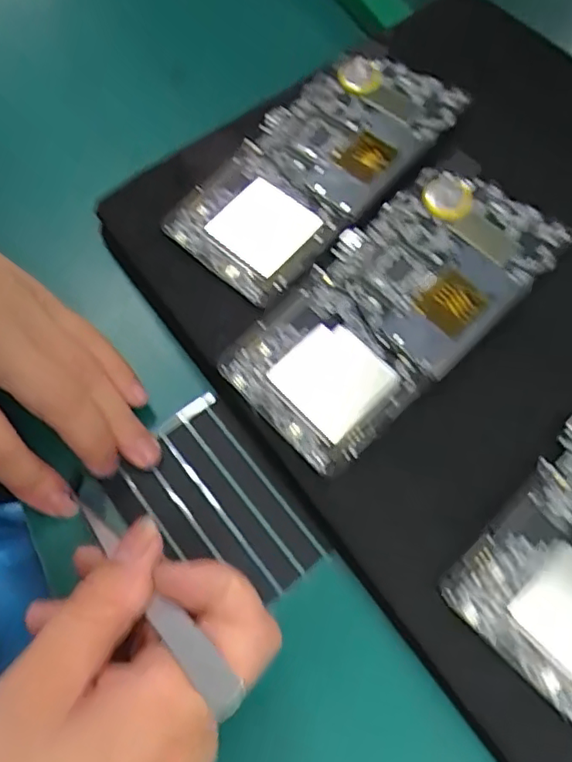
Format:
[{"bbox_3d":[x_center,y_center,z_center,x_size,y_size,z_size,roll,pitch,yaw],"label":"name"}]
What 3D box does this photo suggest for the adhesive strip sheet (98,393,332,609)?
[{"bbox_3d":[-0.034,0.058,0.268,0.061,0.005,0.093,-34,70,-14],"label":"adhesive strip sheet"}]

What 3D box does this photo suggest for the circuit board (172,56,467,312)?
[{"bbox_3d":[0.017,-0.112,0.308,0.083,0.013,0.159,32,71,22],"label":"circuit board"}]

